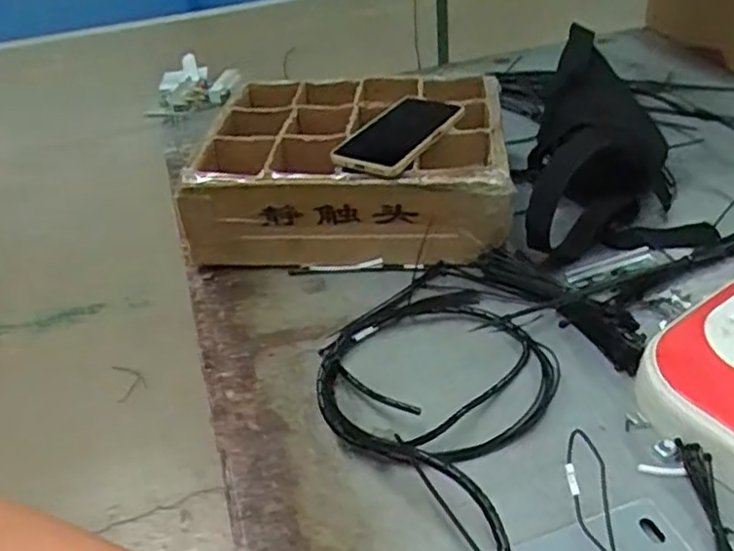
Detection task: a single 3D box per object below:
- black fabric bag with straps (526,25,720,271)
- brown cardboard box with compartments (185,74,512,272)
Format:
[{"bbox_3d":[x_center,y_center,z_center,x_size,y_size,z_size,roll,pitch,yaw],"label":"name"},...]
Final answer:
[{"bbox_3d":[0.287,-0.138,0.778,0.181,0.147,0.328,6,37,16],"label":"black fabric bag with straps"},{"bbox_3d":[-0.012,-0.136,0.814,0.338,0.112,0.291,-1,36,7],"label":"brown cardboard box with compartments"}]

